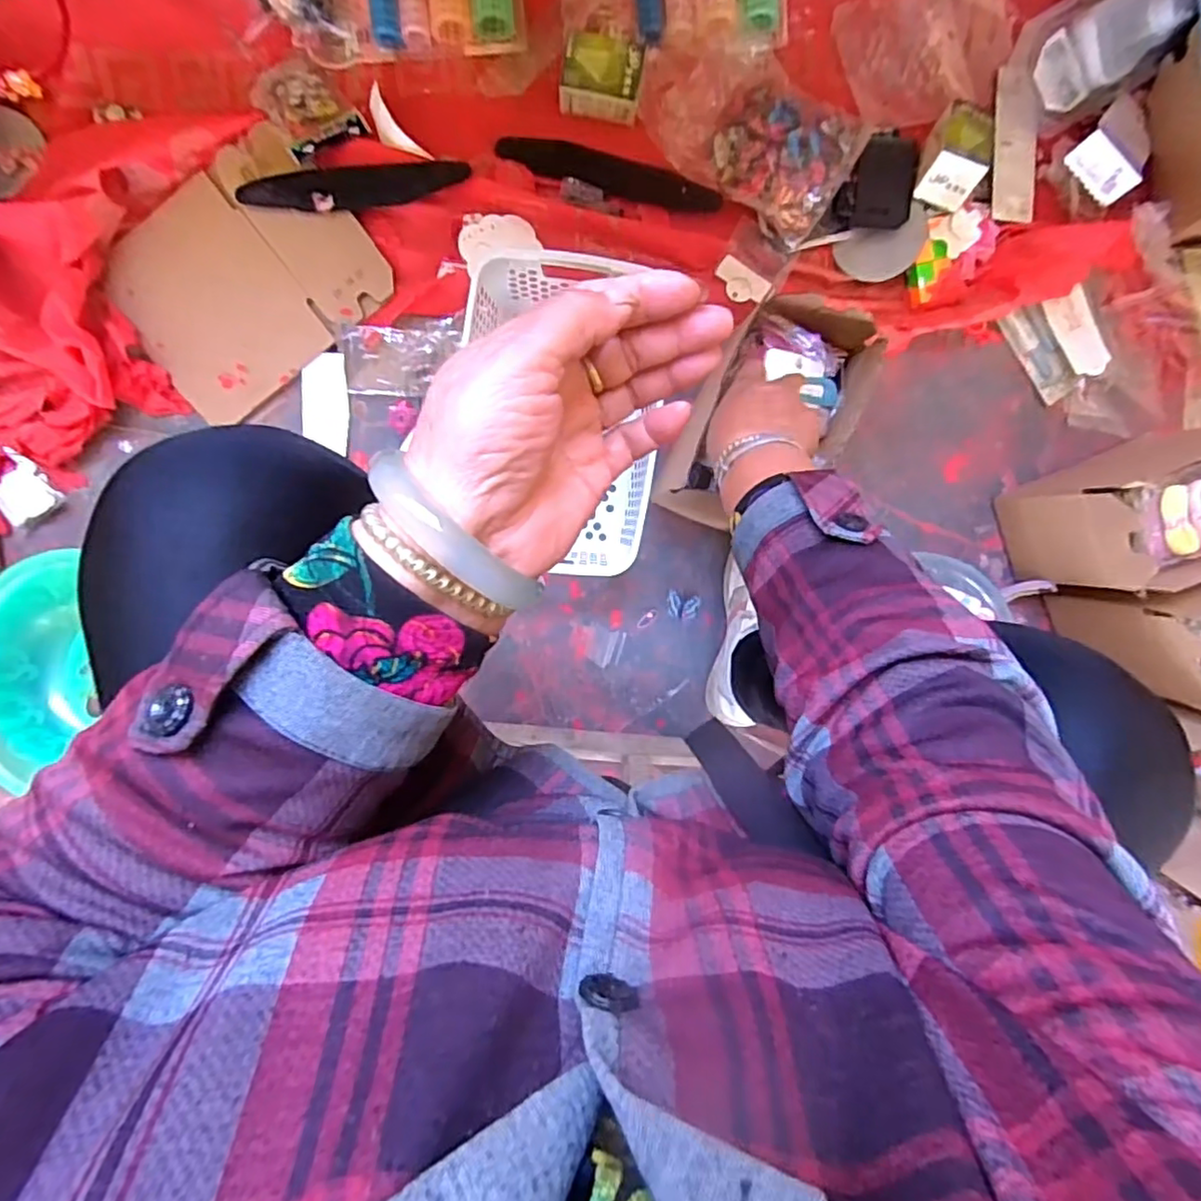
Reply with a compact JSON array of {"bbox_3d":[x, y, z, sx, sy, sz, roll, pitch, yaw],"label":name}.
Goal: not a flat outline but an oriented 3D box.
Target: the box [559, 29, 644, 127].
[{"bbox_3d":[0.000,-0.519,0.627,0.077,0.048,0.053,9,97,-4],"label":"box"}]

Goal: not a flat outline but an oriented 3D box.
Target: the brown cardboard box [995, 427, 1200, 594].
[{"bbox_3d":[0.575,-0.095,0.662,0.203,0.176,0.111,-21,98,0],"label":"brown cardboard box"}]

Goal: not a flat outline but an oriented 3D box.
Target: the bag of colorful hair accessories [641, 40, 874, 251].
[{"bbox_3d":[0.152,-0.488,0.647,0.225,0.035,0.148,33,95,-6],"label":"bag of colorful hair accessories"}]

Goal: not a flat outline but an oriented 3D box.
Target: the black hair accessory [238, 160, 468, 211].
[{"bbox_3d":[-0.249,-0.420,0.638,0.226,0.009,0.036,-8,98,-2],"label":"black hair accessory"}]

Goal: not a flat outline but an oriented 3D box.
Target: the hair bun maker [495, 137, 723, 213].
[{"bbox_3d":[0.012,-0.444,0.655,0.230,0.016,0.029,11,97,-4],"label":"hair bun maker"}]

